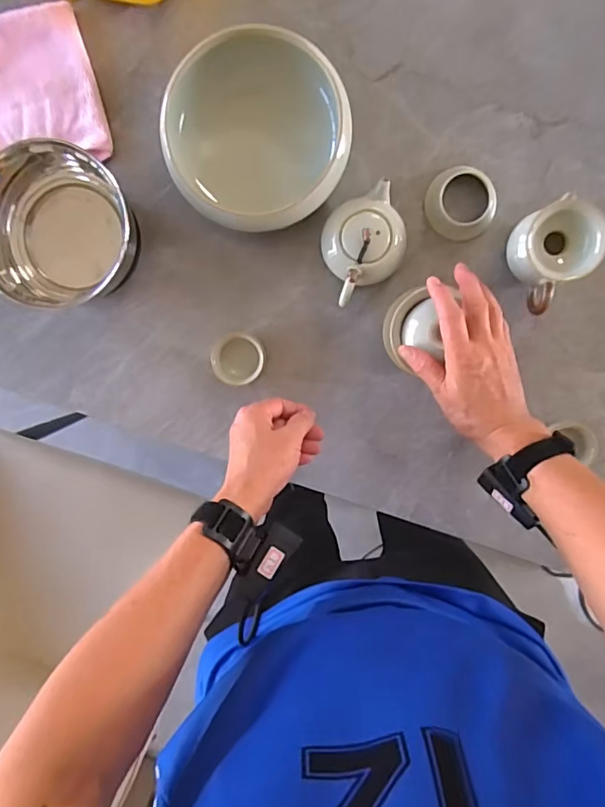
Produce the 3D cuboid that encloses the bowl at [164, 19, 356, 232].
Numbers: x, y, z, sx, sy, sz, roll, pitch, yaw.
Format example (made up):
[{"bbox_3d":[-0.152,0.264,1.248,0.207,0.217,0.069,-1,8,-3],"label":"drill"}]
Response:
[{"bbox_3d":[-0.050,-0.277,0.542,0.188,0.068,0.177,0,99,2],"label":"bowl"}]

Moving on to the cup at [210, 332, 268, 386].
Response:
[{"bbox_3d":[-0.073,-0.052,0.596,0.056,0.032,0.057,0,99,2],"label":"cup"}]

